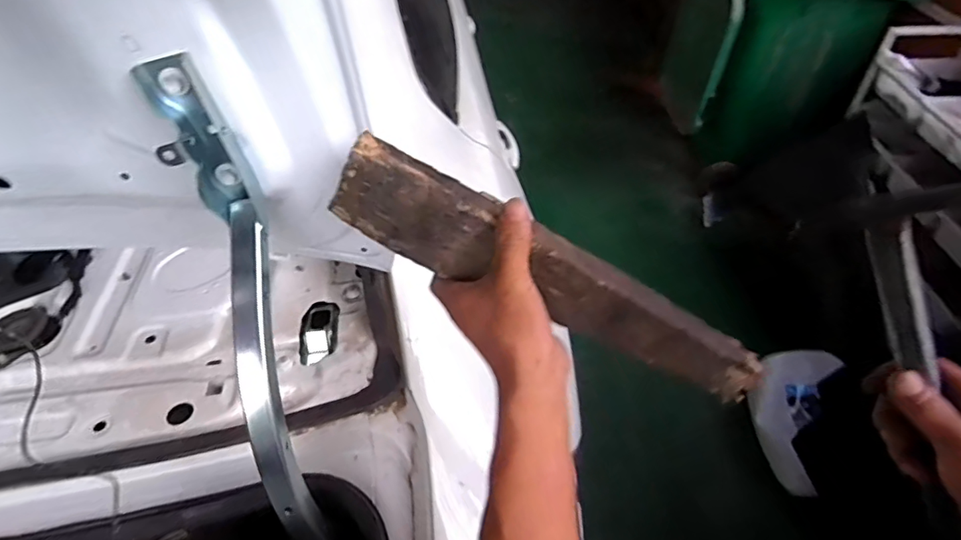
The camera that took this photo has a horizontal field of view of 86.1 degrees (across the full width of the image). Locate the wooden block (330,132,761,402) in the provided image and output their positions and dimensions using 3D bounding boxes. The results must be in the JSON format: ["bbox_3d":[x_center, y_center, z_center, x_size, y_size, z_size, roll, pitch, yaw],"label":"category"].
[{"bbox_3d":[0.061,0.009,0.405,0.357,0.070,0.032,27,47,-8],"label":"wooden block"}]

